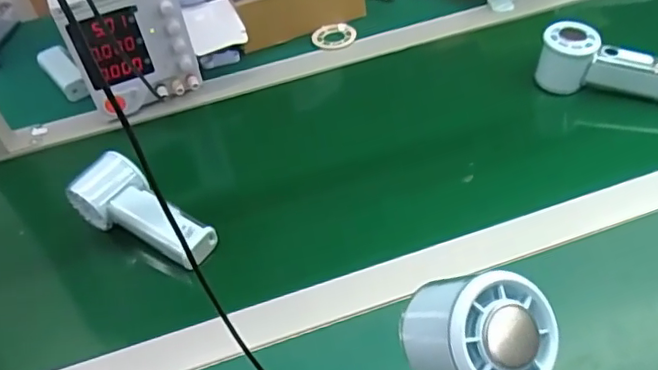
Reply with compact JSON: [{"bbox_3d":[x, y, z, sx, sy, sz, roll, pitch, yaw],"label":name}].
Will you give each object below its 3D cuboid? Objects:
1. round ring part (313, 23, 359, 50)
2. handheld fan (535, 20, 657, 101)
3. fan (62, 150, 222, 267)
[{"bbox_3d":[0.007,-0.198,0.762,0.057,0.006,0.048,0,46,8],"label":"round ring part"},{"bbox_3d":[0.304,-0.118,0.620,0.146,0.074,0.043,21,52,26],"label":"handheld fan"},{"bbox_3d":[-0.172,0.024,0.535,0.142,0.036,0.060,24,55,23],"label":"fan"}]

